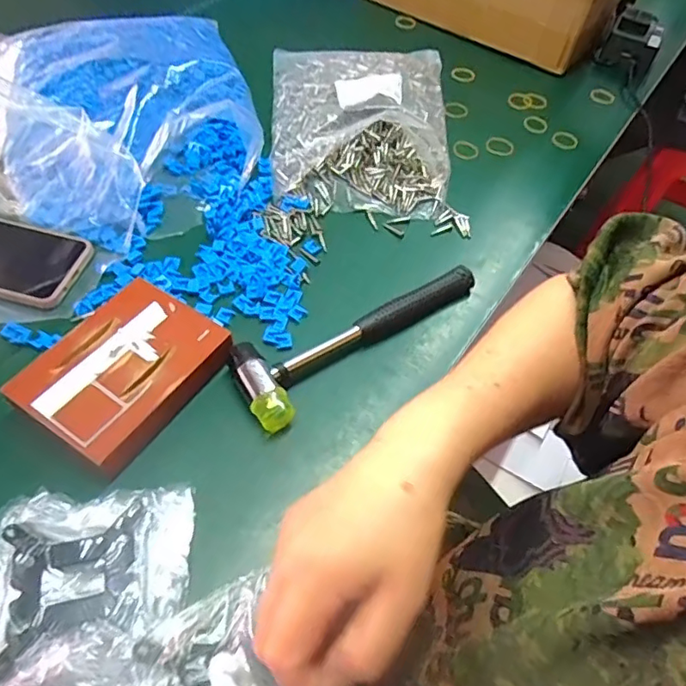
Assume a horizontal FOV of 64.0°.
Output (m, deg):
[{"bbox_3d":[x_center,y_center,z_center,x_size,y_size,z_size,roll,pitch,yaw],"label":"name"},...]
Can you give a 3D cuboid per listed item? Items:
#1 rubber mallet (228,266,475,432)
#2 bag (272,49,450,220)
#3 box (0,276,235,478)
[{"bbox_3d":[0.013,-0.019,0.475,0.240,0.030,0.071,-35,65,-25],"label":"rubber mallet"},{"bbox_3d":[0.020,-0.276,0.642,0.212,0.051,0.299,3,56,-3],"label":"bag"},{"bbox_3d":[-0.167,0.022,0.429,0.110,0.030,0.136,30,58,15],"label":"box"}]

